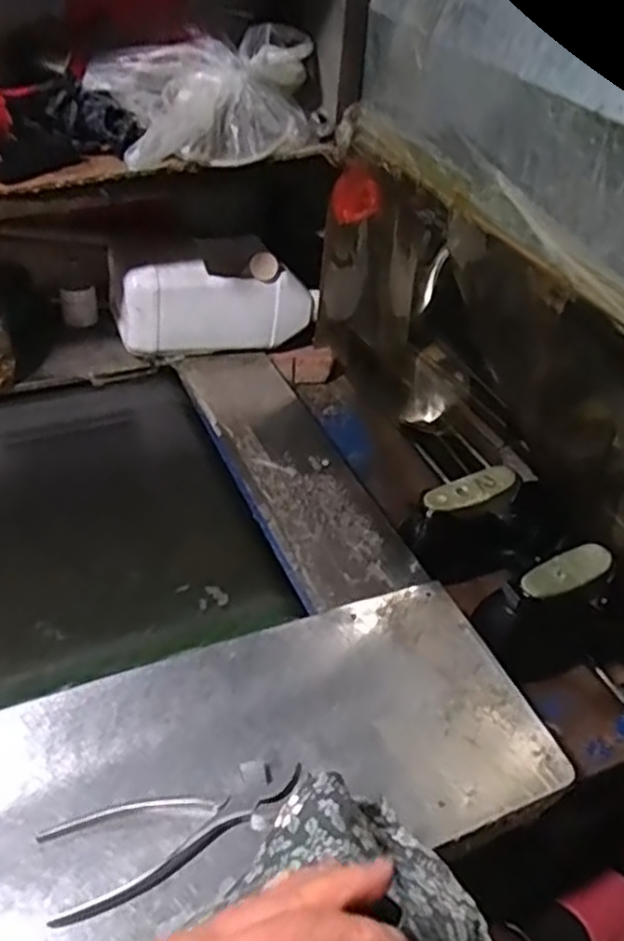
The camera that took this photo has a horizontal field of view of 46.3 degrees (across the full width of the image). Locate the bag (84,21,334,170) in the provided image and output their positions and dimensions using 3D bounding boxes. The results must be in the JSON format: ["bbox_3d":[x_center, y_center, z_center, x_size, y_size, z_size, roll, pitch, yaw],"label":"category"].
[{"bbox_3d":[-0.093,-0.434,0.846,0.303,0.101,0.148,-23,50,-28],"label":"bag"}]

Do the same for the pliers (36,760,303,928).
[{"bbox_3d":[-0.094,0.261,0.530,0.186,0.008,0.067,-12,46,-19],"label":"pliers"}]

